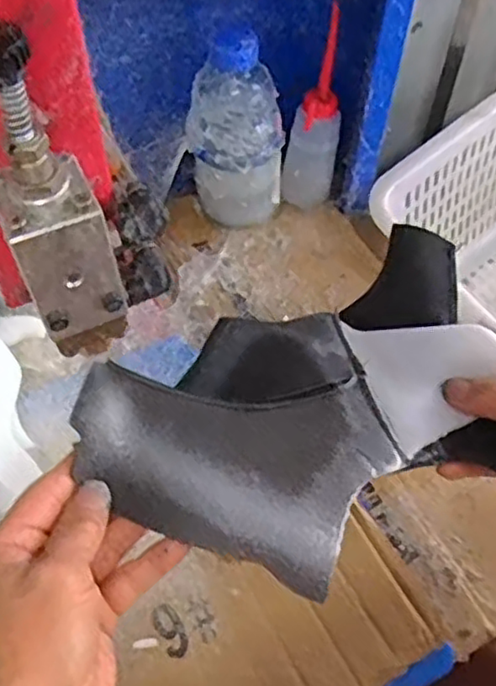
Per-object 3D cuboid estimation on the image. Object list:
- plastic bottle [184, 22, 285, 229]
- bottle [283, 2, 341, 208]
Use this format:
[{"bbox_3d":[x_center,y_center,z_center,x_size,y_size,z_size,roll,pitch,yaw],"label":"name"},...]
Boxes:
[{"bbox_3d":[-0.010,-0.200,0.620,0.084,0.183,0.093,3,55,-1],"label":"plastic bottle"},{"bbox_3d":[0.063,-0.203,0.627,0.049,0.170,0.054,8,55,3],"label":"bottle"}]

